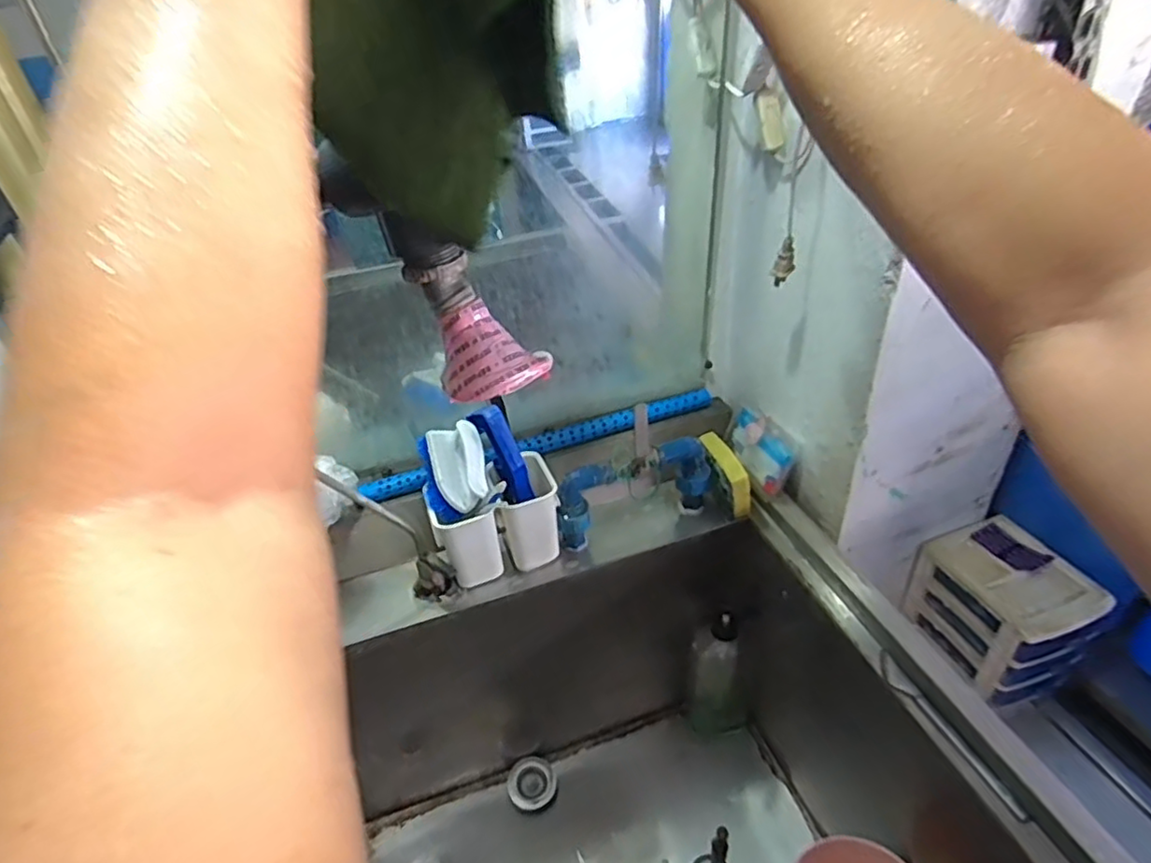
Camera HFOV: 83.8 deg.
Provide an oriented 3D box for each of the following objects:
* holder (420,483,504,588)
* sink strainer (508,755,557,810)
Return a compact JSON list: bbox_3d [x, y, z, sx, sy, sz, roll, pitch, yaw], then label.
[{"bbox_3d":[-0.126,0.121,0.735,0.068,0.106,0.058,-17,38,-15],"label":"holder"},{"bbox_3d":[-0.064,0.522,0.948,0.070,0.015,0.070,5,47,-5],"label":"sink strainer"}]

